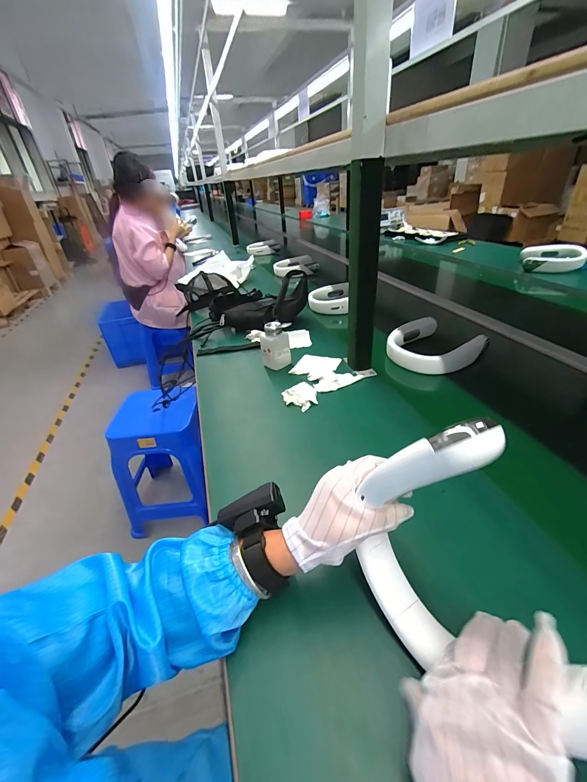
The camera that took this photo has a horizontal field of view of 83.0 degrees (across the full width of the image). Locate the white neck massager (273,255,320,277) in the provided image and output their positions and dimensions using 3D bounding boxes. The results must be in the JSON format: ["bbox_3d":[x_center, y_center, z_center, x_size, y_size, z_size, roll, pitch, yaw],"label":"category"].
[{"bbox_3d":[0.016,-0.598,1.598,0.208,0.066,0.153,-1,33,6],"label":"white neck massager"}]

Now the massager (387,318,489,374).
[{"bbox_3d":[0.338,-0.108,0.785,0.193,0.048,0.198,26,44,38],"label":"massager"}]

